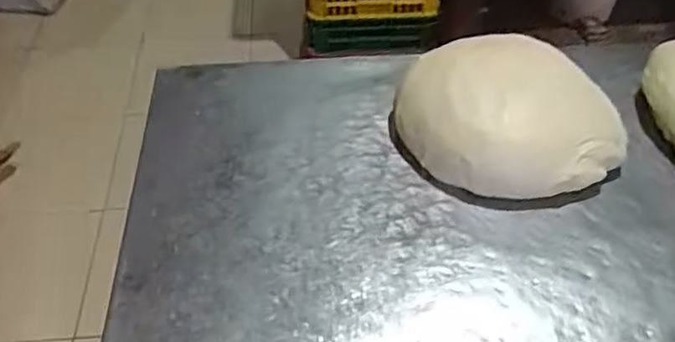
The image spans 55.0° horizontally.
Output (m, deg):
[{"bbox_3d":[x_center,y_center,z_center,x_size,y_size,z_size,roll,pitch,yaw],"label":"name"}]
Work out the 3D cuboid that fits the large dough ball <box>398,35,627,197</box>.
[{"bbox_3d":[0.192,-0.061,0.745,0.231,0.100,0.187,-7,47,-4],"label":"large dough ball"}]

